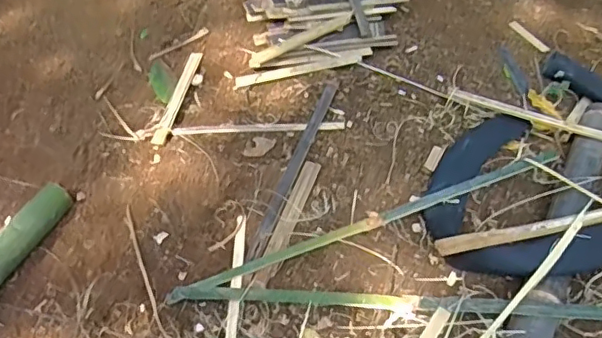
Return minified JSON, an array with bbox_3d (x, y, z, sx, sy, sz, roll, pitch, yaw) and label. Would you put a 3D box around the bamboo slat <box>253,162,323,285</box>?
[{"bbox_3d":[-0.022,0.088,0.953,0.029,0.009,0.252,22,59,4],"label":"bamboo slat"}]

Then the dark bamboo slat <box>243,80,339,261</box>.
[{"bbox_3d":[-0.009,-0.007,1.010,0.021,0.010,0.393,20,60,8],"label":"dark bamboo slat"}]

